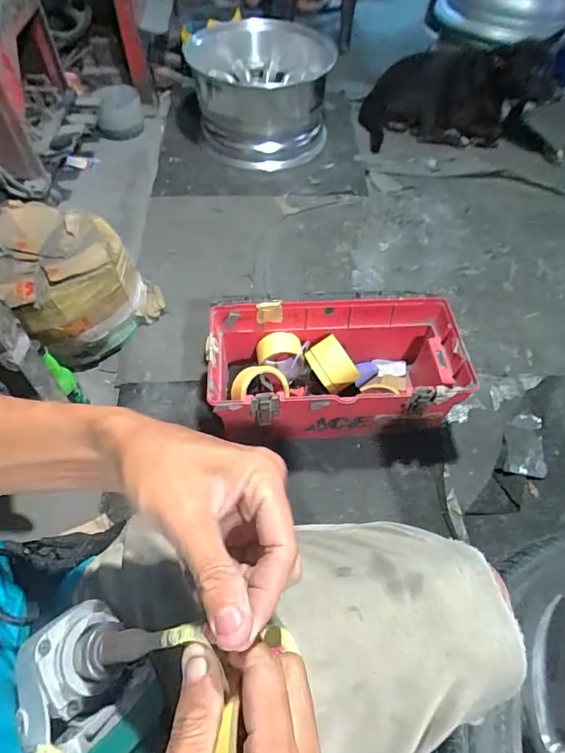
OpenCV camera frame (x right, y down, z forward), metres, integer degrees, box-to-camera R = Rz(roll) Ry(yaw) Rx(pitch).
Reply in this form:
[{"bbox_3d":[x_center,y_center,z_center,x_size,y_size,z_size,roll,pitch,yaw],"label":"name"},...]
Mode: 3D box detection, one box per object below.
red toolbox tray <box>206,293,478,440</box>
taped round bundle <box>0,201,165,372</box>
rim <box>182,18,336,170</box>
[{"bbox_3d":[0.092,-0.003,0.789,0.414,0.175,0.200,-2,57,0],"label":"red toolbox tray"},{"bbox_3d":[-0.426,-0.188,0.891,0.302,0.216,0.250,32,63,20],"label":"taped round bundle"},{"bbox_3d":[-0.076,-0.824,1.285,0.403,0.236,0.394,8,58,7],"label":"rim"}]

